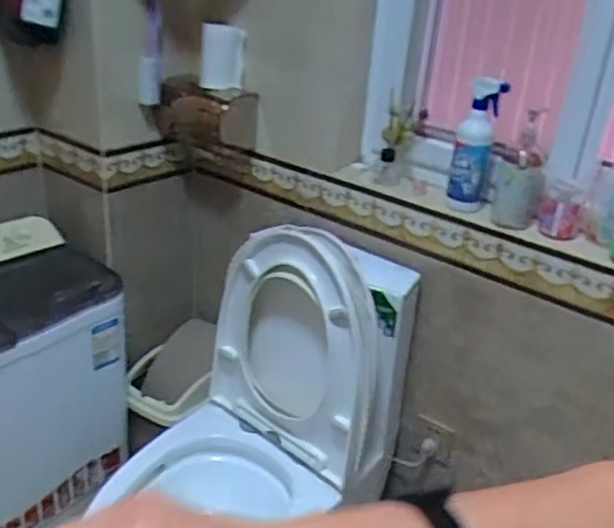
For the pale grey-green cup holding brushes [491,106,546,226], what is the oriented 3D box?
[{"bbox_3d":[0.384,-0.169,1.199,0.084,0.195,0.096,9,26,2],"label":"pale grey-green cup holding brushes"}]

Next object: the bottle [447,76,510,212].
[{"bbox_3d":[0.304,-0.212,1.197,0.073,0.237,0.073,13,26,11],"label":"bottle"}]

